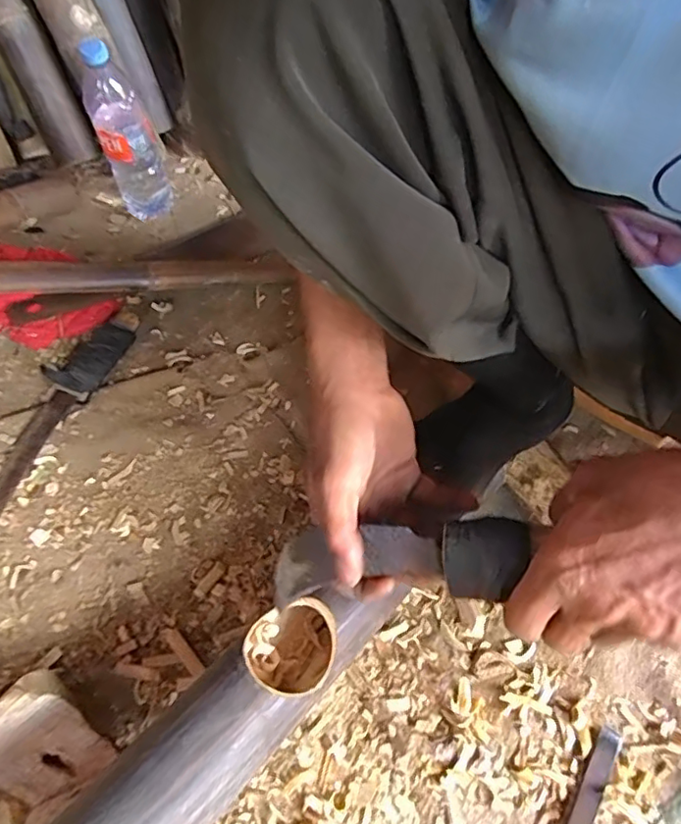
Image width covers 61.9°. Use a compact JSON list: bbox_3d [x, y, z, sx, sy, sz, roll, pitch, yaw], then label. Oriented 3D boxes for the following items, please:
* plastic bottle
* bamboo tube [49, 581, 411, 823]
[{"bbox_3d":[-0.291,-0.379,0.784,0.080,0.225,0.059,-21,58,-15],"label":"plastic bottle"},{"bbox_3d":[-0.105,0.240,0.374,0.067,0.074,0.315,37,56,23],"label":"bamboo tube"}]

